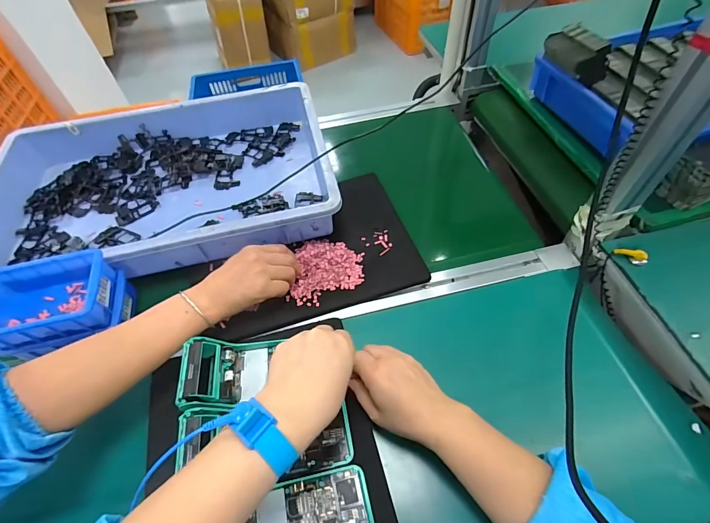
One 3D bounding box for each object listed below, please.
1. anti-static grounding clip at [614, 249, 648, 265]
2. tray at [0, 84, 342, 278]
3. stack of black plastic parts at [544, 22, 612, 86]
[{"bbox_3d":[0.384,-0.009,0.499,0.017,0.015,0.039,-37,44,-22],"label":"anti-static grounding clip"},{"bbox_3d":[-0.329,-0.138,0.622,0.552,0.083,0.364,-11,53,-6],"label":"tray"},{"bbox_3d":[0.389,-0.368,0.636,0.066,0.058,0.126,-7,53,-2],"label":"stack of black plastic parts"}]

